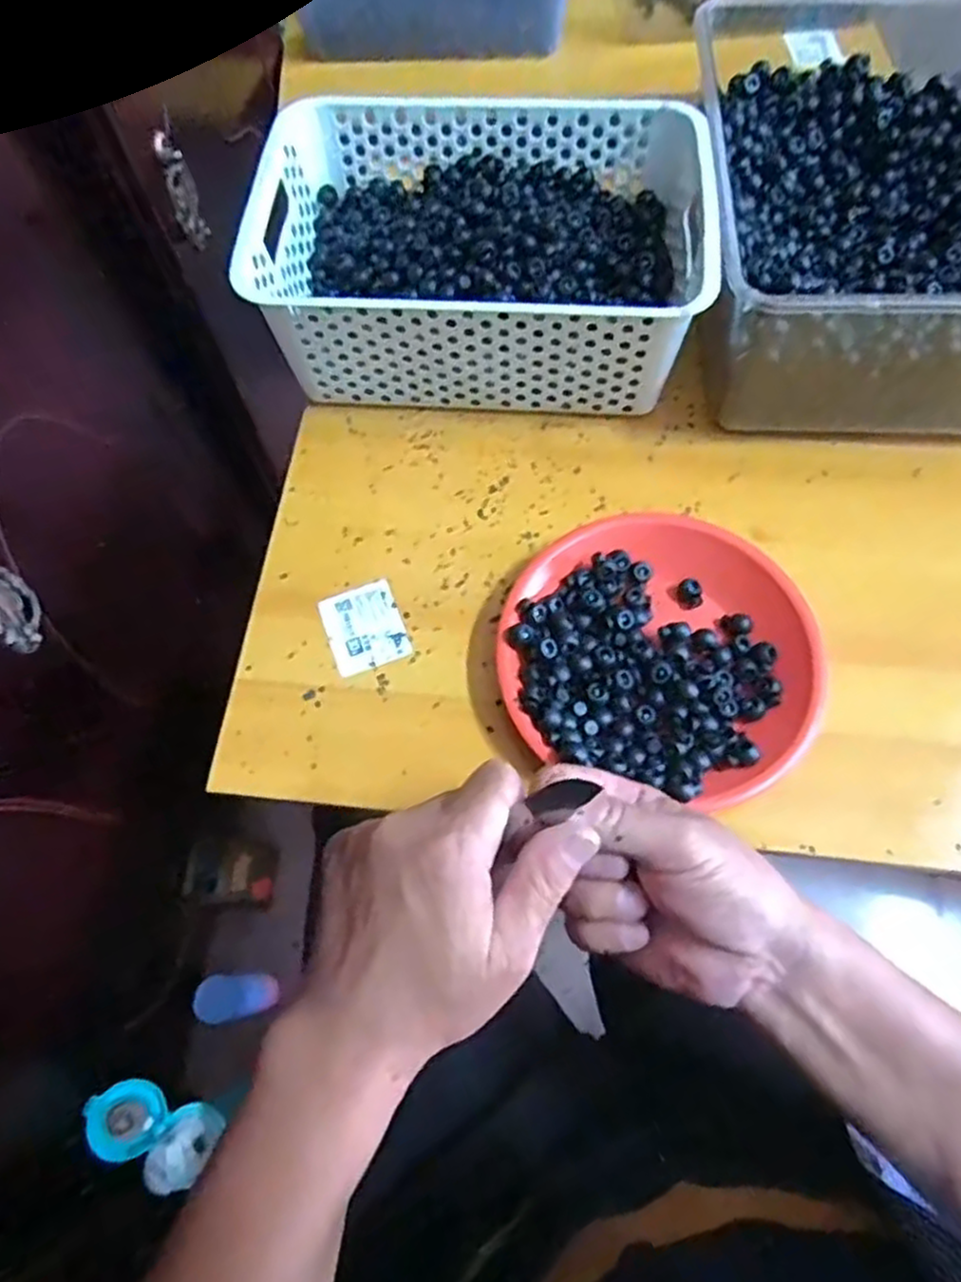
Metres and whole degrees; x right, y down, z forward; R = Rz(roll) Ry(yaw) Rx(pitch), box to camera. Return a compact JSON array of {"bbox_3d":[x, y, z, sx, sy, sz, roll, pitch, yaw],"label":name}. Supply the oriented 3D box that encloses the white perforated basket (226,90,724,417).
[{"bbox_3d":[-0.004,-0.279,0.550,0.294,0.110,0.201,5,67,4],"label":"white perforated basket"}]

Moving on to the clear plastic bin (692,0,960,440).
[{"bbox_3d":[0.288,-0.278,0.522,0.272,0.146,0.279,1,67,2],"label":"clear plastic bin"}]

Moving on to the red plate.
[{"bbox_3d":[0.111,0.006,0.466,0.189,0.034,0.176,-1,67,1],"label":"red plate"}]

